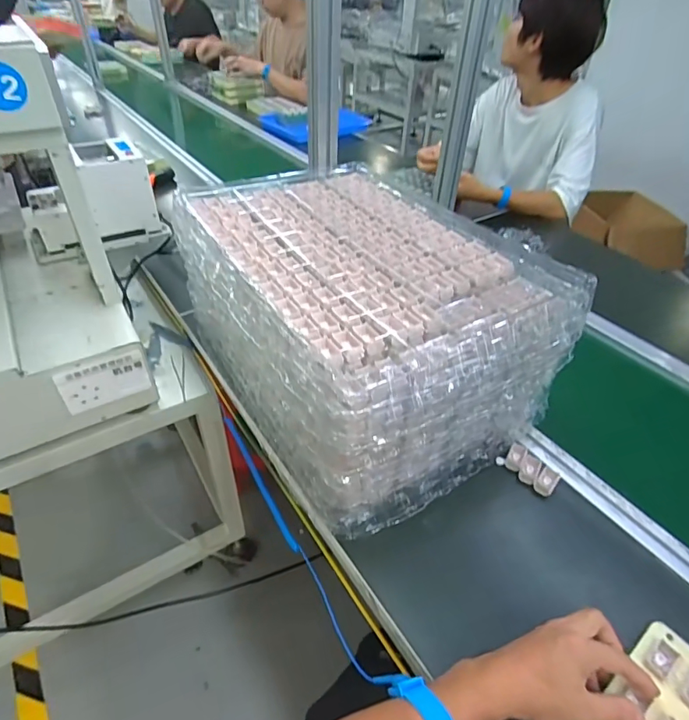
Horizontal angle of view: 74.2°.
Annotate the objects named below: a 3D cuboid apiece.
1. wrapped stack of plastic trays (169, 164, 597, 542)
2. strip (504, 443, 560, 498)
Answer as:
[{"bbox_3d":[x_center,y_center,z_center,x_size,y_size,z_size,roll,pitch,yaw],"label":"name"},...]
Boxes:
[{"bbox_3d":[0.012,-0.070,0.669,0.358,0.219,0.497,-21,46,-25],"label":"wrapped stack of plastic trays"},{"bbox_3d":[0.250,0.144,0.607,0.047,0.010,0.071,-29,50,-32],"label":"strip"}]

